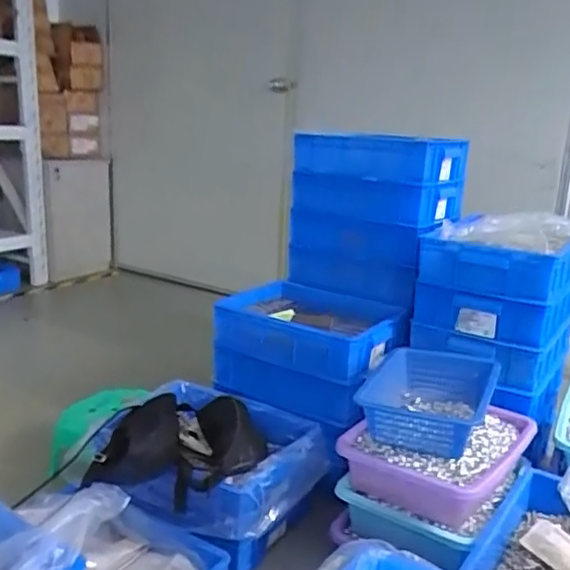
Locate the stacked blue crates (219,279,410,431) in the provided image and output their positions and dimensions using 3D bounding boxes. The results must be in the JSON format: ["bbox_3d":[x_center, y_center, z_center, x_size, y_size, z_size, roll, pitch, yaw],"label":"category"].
[{"bbox_3d":[0.030,0.160,1.548,0.527,0.219,0.282,15,20,38],"label":"stacked blue crates"}]

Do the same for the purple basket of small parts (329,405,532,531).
[{"bbox_3d":[0.311,0.333,1.213,0.284,0.121,0.328,16,20,40],"label":"purple basket of small parts"}]

